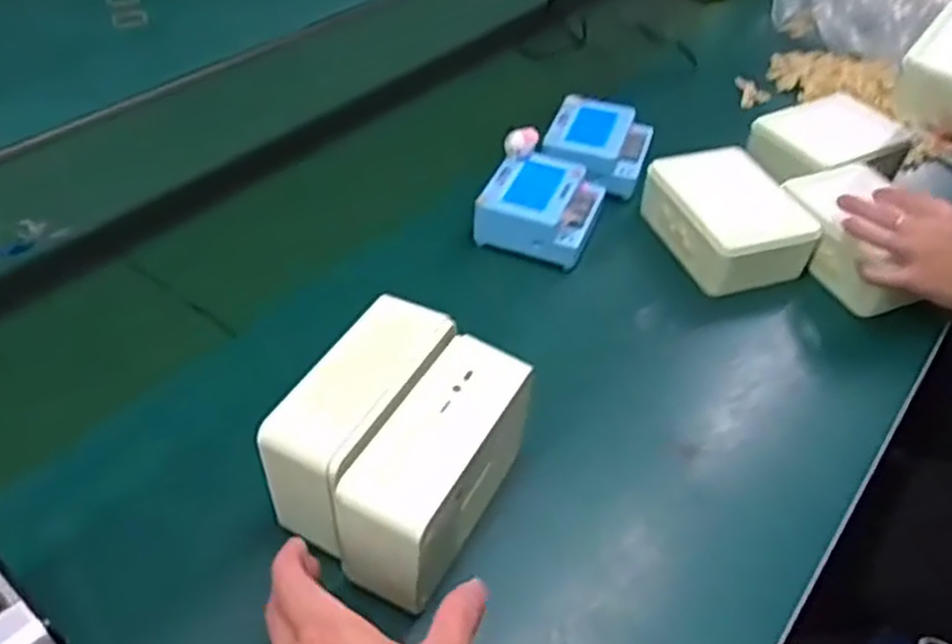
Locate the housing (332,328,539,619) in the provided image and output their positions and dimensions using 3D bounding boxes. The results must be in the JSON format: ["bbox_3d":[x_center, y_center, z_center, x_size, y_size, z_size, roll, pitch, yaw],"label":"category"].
[{"bbox_3d":[-0.019,0.089,0.473,0.062,0.082,0.139,22,47,20],"label":"housing"}]

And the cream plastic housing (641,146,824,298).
[{"bbox_3d":[0.233,-0.096,0.731,0.109,0.060,0.135,-12,45,-14],"label":"cream plastic housing"}]

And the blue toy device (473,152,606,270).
[{"bbox_3d":[0.062,-0.108,0.737,0.100,0.053,0.108,16,45,14],"label":"blue toy device"}]

